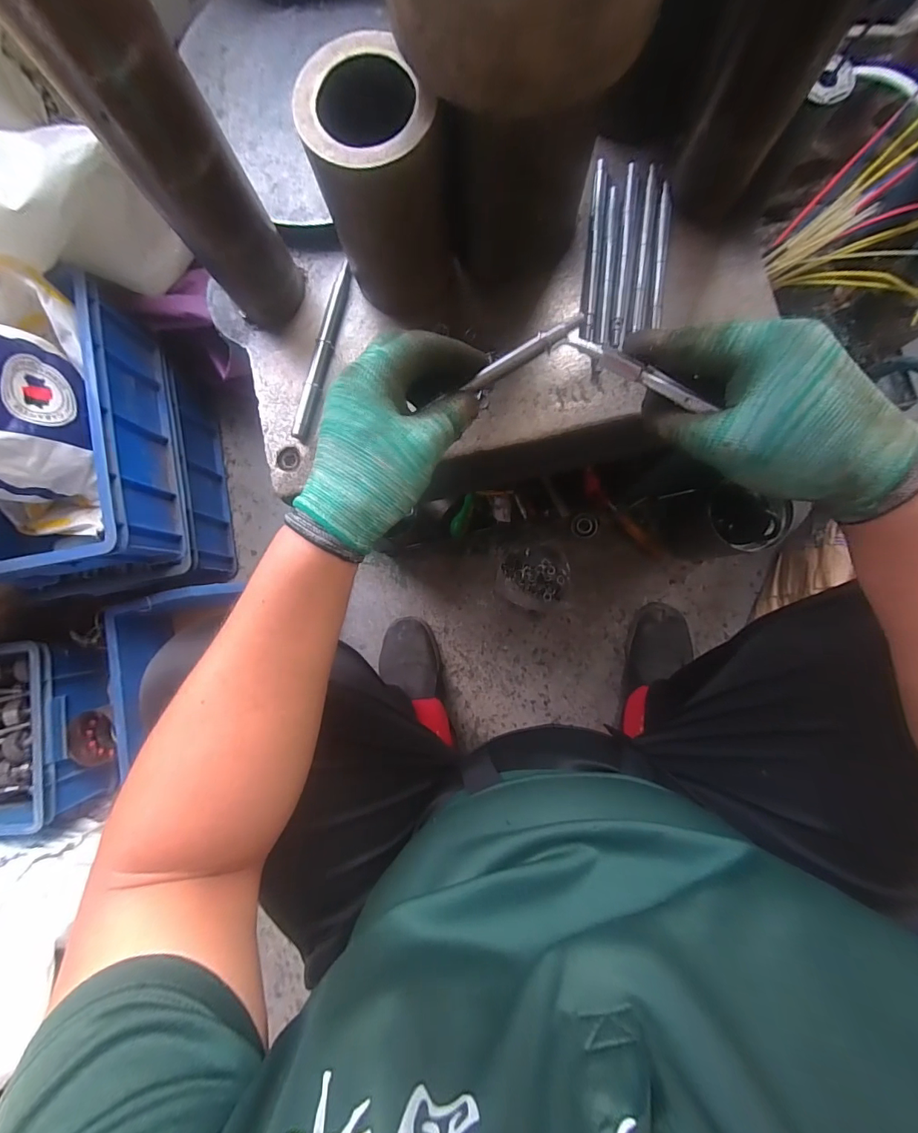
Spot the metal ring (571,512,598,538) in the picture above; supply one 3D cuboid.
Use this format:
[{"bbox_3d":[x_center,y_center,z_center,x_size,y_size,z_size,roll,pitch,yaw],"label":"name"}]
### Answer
[{"bbox_3d":[0.231,-0.076,0.795,0.049,0.005,0.046,0,85,3],"label":"metal ring"}]

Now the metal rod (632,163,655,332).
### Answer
[{"bbox_3d":[0.158,-0.272,0.369,0.007,0.004,0.146,7,86,3],"label":"metal rod"}]

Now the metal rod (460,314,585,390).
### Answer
[{"bbox_3d":[0.039,-0.134,0.273,0.080,0.006,0.010,-23,84,22],"label":"metal rod"}]

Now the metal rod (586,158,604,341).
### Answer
[{"bbox_3d":[0.119,-0.277,0.378,0.007,0.004,0.161,4,86,3],"label":"metal rod"}]

